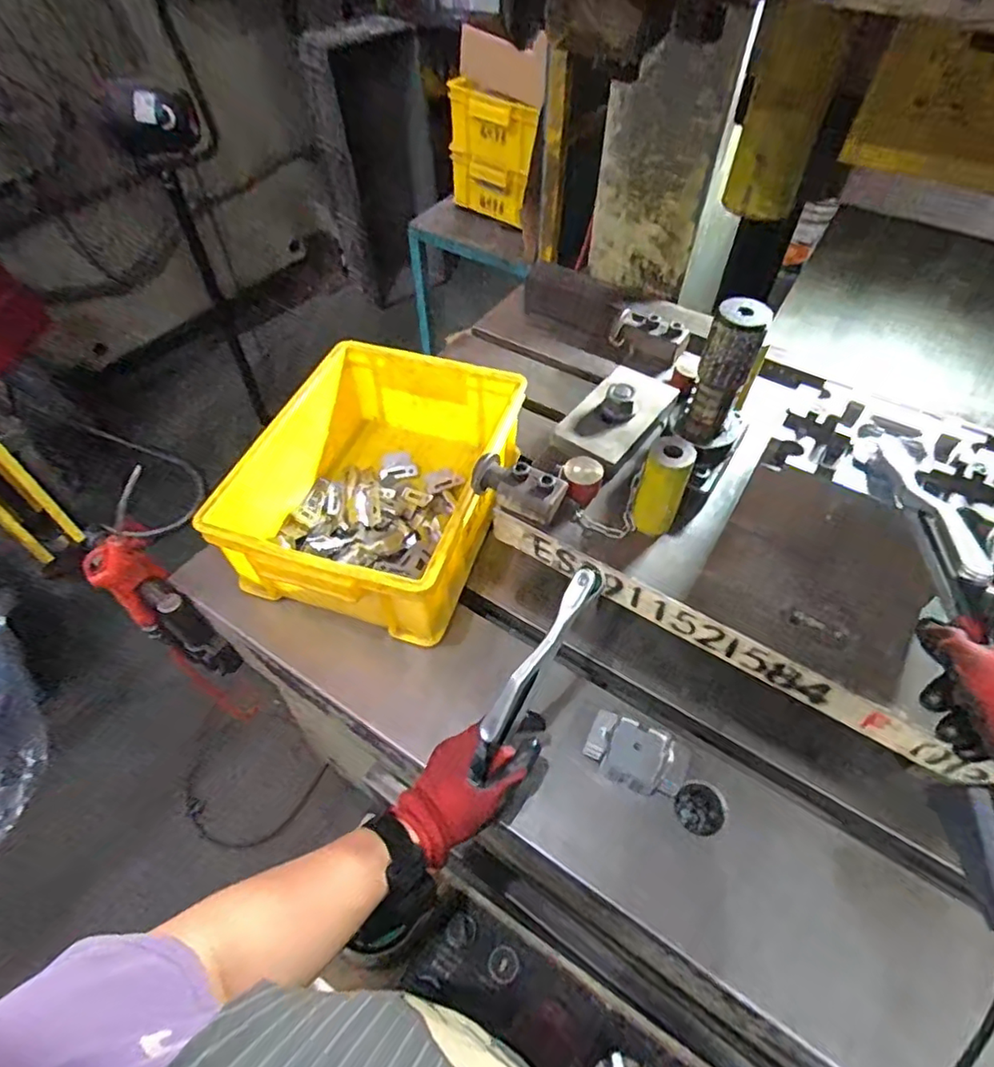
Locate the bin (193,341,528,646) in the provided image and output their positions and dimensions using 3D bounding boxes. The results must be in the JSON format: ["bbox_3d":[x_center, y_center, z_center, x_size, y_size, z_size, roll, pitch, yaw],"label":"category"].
[{"bbox_3d":[-0.134,-0.061,0.700,0.261,0.130,0.348,12,53,9],"label":"bin"}]

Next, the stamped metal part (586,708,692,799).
[{"bbox_3d":[0.130,0.209,0.554,0.092,0.034,0.058,22,55,16],"label":"stamped metal part"}]

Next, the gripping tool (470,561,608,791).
[{"bbox_3d":[0.032,0.118,0.502,0.023,0.032,0.200,33,97,23],"label":"gripping tool"}]

